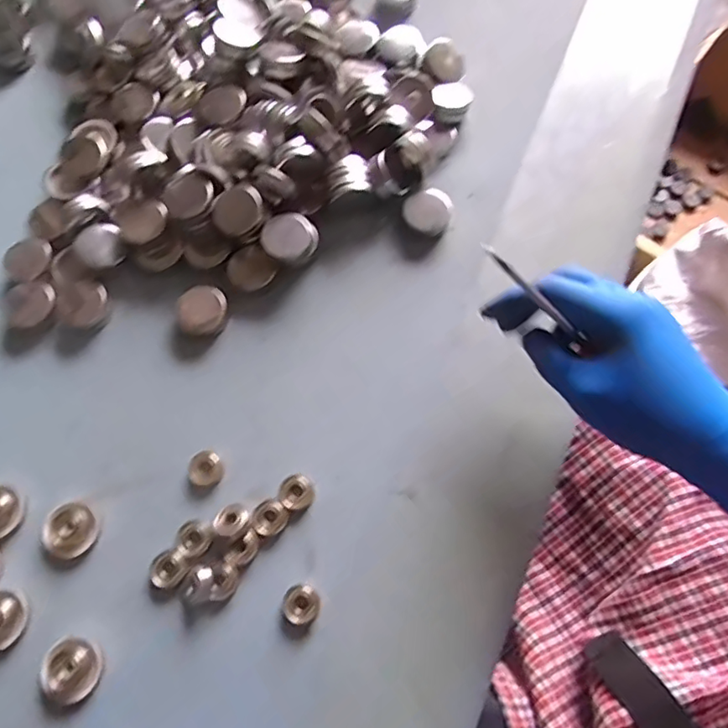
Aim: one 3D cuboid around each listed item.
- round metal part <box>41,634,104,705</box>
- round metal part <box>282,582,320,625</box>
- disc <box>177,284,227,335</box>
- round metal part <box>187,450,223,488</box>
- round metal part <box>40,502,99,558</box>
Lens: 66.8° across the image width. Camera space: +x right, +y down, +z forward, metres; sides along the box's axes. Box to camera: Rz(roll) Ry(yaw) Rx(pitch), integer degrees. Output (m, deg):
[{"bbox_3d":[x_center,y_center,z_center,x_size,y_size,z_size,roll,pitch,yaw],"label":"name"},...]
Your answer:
[{"bbox_3d":[-0.167,0.173,0.315,0.034,0.010,0.031,0,71,0],"label":"round metal part"},{"bbox_3d":[-0.036,0.141,0.324,0.021,0.006,0.020,0,71,0],"label":"round metal part"},{"bbox_3d":[-0.111,-0.038,0.383,0.032,0.010,0.034,0,71,0],"label":"disc"},{"bbox_3d":[-0.101,0.067,0.352,0.019,0.008,0.022,-21,73,-7],"label":"round metal part"},{"bbox_3d":[-0.182,0.102,0.340,0.031,0.006,0.032,0,71,0],"label":"round metal part"}]

